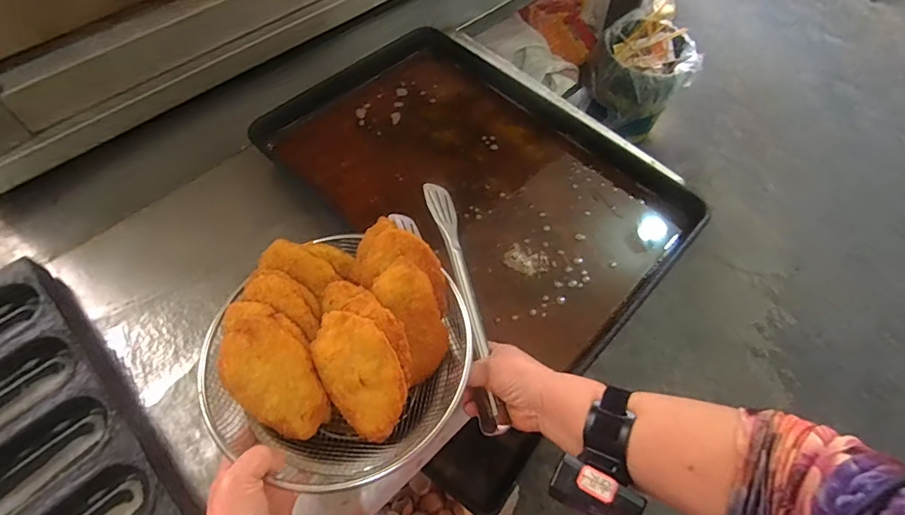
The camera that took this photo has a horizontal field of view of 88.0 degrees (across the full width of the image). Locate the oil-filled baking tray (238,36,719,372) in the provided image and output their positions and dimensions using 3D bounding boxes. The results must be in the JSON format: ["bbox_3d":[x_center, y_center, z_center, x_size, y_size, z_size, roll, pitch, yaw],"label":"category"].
[{"bbox_3d":[0.042,-0.144,0.726,0.618,0.053,0.426,38,64,18],"label":"oil-filled baking tray"}]

